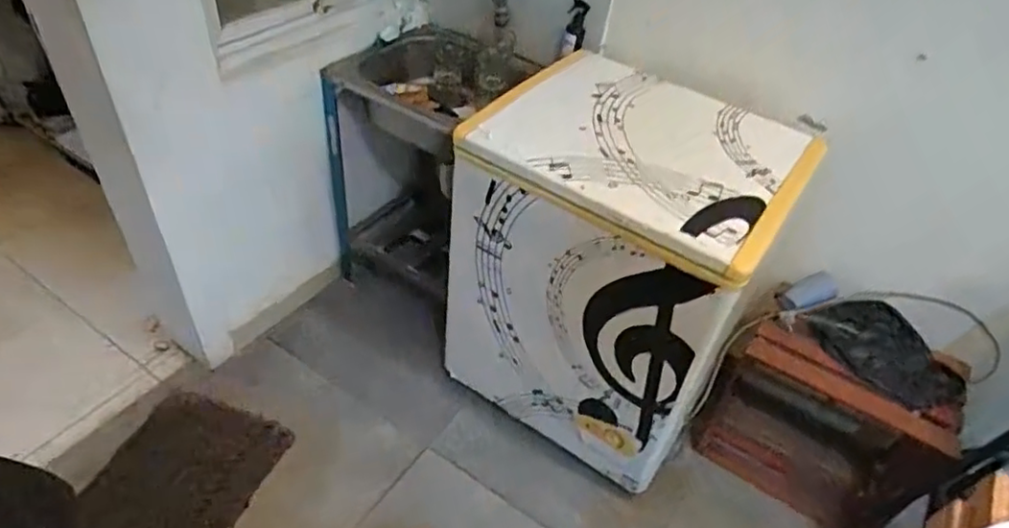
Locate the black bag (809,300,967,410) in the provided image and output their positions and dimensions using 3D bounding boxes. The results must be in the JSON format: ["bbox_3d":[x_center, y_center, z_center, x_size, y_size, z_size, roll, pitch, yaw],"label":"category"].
[{"bbox_3d":[0.866,0.201,1.443,0.123,0.120,0.315,-30,55,-32],"label":"black bag"}]

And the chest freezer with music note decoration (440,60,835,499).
[{"bbox_3d":[0.253,0.010,1.516,0.620,0.752,0.489,30,48,22],"label":"chest freezer with music note decoration"}]

